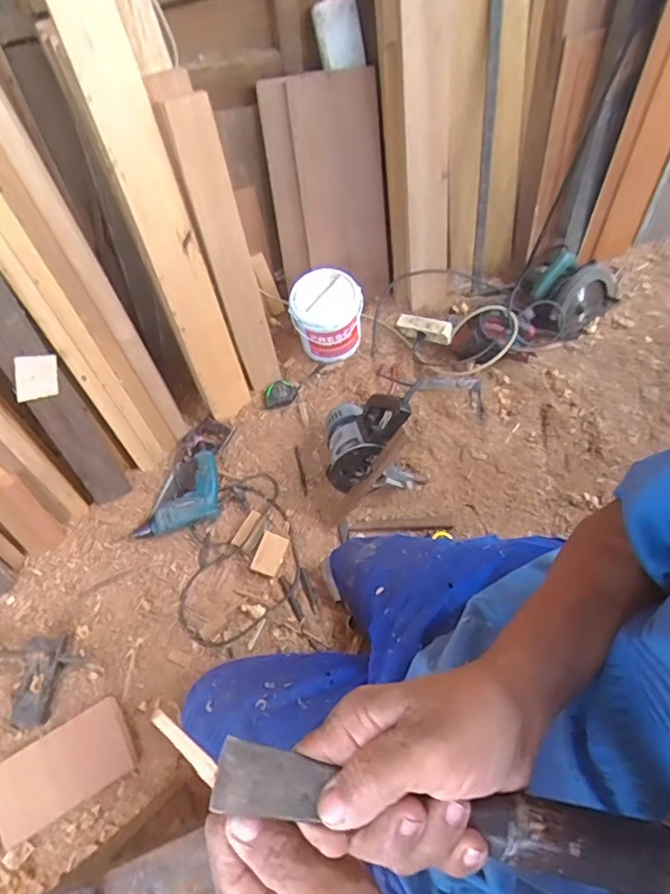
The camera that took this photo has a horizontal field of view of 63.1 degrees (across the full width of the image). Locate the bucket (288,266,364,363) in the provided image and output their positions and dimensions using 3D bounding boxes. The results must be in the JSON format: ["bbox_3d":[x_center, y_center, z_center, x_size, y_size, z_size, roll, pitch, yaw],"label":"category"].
[{"bbox_3d":[-0.022,-0.353,1.460,0.182,0.208,0.189,0,64,1],"label":"bucket"}]

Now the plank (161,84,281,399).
[{"bbox_3d":[-0.221,-0.398,1.211,0.081,0.657,0.028,-17,48,-6],"label":"plank"}]

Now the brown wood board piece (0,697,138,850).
[{"bbox_3d":[-0.544,0.640,1.084,0.266,0.019,0.148,-30,67,-13],"label":"brown wood board piece"}]

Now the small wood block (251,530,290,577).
[{"bbox_3d":[-0.154,0.252,1.297,0.063,0.016,0.097,18,66,10],"label":"small wood block"}]

